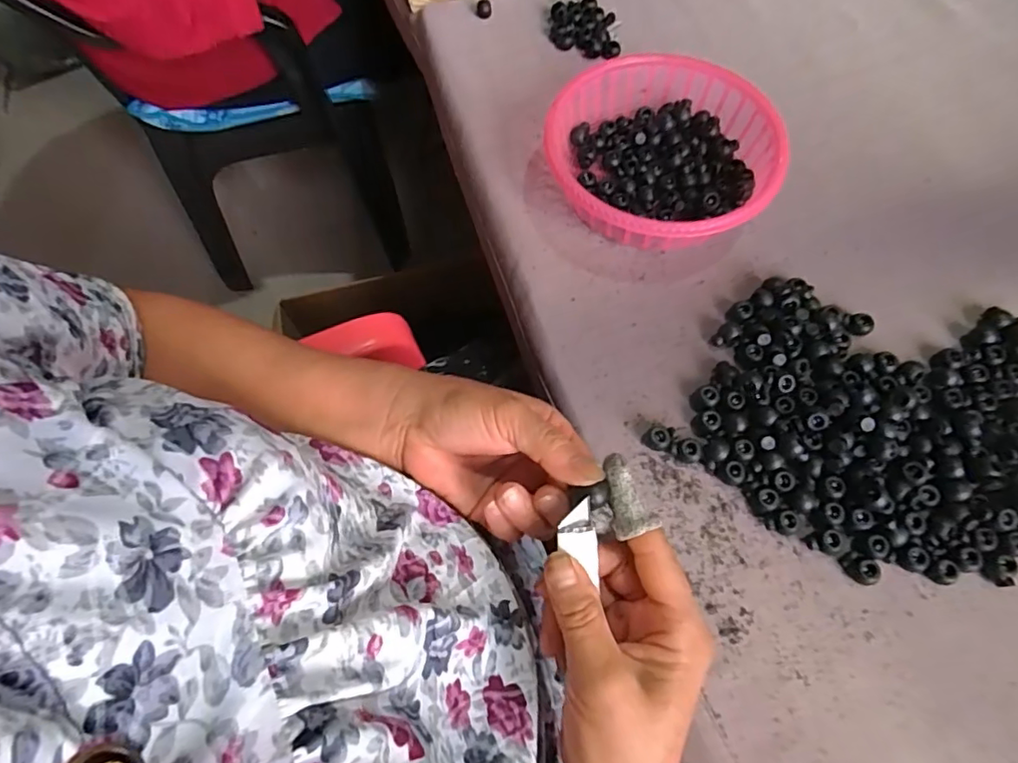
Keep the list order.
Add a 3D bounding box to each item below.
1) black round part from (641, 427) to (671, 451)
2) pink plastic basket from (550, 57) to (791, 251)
[{"bbox_3d":[0.095,0.037,0.355,0.016,0.011,0.015,0,65,1],"label":"black round part"},{"bbox_3d":[0.113,-0.167,0.423,0.169,0.054,0.168,13,66,7],"label":"pink plastic basket"}]

